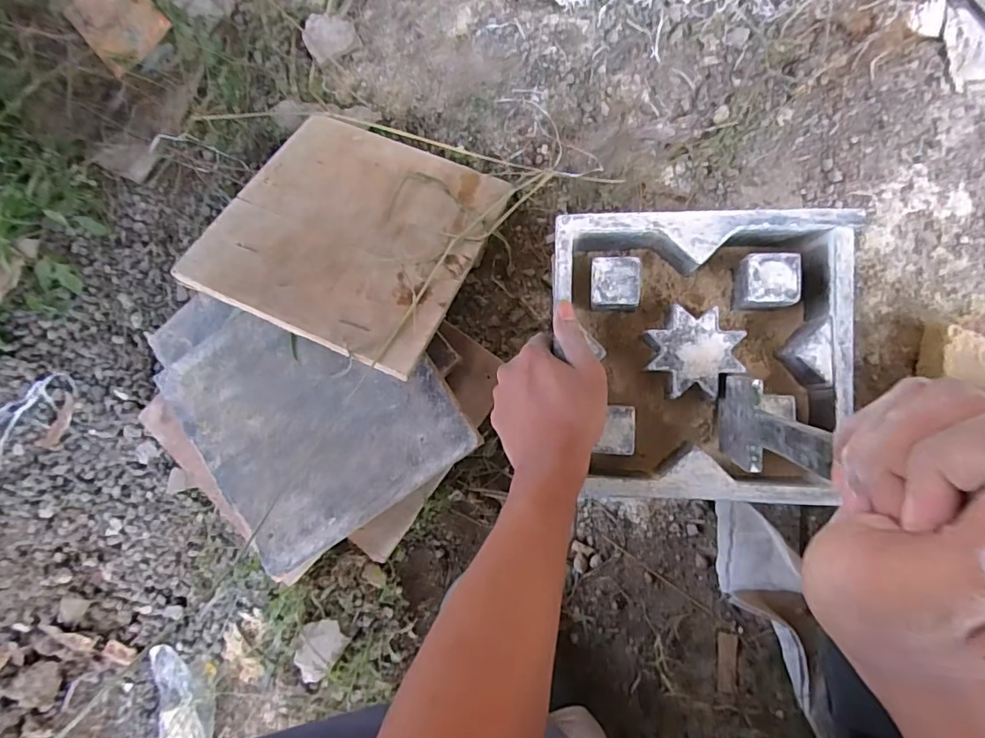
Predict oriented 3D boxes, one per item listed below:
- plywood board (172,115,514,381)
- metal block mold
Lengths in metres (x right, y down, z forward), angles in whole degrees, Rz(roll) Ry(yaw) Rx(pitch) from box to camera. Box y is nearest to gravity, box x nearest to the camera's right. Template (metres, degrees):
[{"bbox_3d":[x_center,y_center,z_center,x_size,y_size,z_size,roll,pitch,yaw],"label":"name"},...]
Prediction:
[{"bbox_3d":[-0.134,-0.139,0.522,0.236,0.010,0.247,23,64,5],"label":"plywood board"},{"bbox_3d":[0.169,-0.010,0.440,0.220,0.062,0.225,0,88,9],"label":"metal block mold"}]

